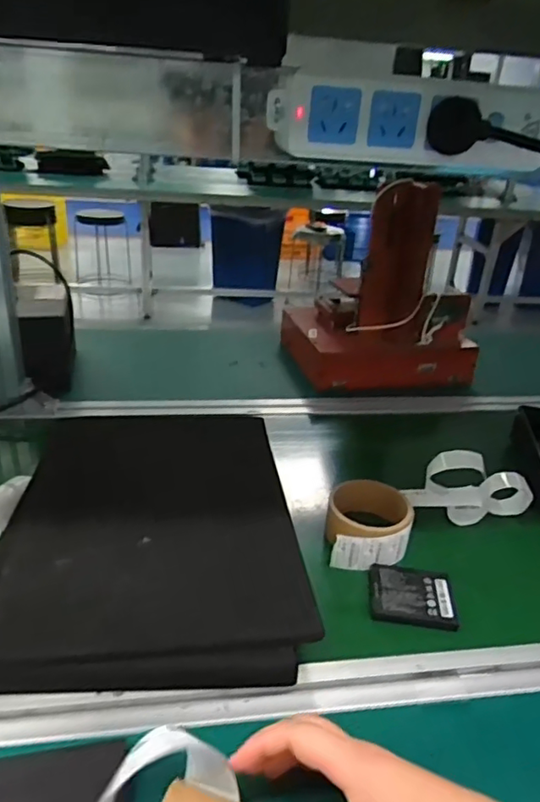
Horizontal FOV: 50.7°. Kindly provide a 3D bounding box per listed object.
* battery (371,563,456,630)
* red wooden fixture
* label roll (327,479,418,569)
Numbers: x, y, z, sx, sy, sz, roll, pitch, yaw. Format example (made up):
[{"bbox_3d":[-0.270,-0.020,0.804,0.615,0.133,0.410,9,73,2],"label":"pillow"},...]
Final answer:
[{"bbox_3d":[0.129,0.176,0.520,0.073,0.013,0.062,6,28,3],"label":"battery"},{"bbox_3d":[0.186,-0.182,0.934,0.281,0.304,0.194,-3,28,-12],"label":"red wooden fixture"},{"bbox_3d":[0.100,0.121,0.571,0.082,0.038,0.086,3,28,-2],"label":"label roll"}]

